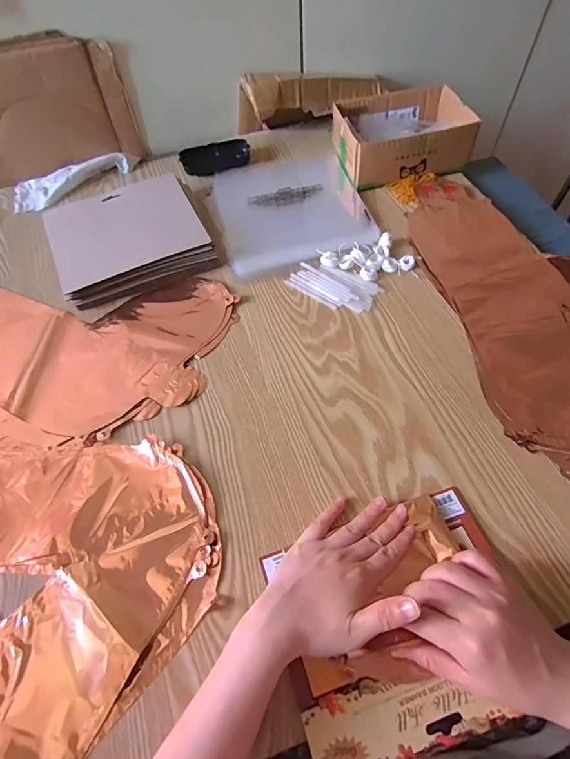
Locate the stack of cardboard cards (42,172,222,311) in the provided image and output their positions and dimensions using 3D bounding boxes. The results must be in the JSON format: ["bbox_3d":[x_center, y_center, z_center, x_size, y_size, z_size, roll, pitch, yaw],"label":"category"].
[{"bbox_3d":[-0.211,-0.192,0.570,0.198,0.039,0.184,-24,60,-10],"label":"stack of cardboard cards"}]

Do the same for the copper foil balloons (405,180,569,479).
[{"bbox_3d":[0.301,-0.087,0.488,0.211,0.014,0.437,-10,58,-2],"label":"copper foil balloons"}]

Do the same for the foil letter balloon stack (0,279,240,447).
[{"bbox_3d":[-0.296,-0.036,0.504,0.450,0.008,0.223,1,58,5],"label":"foil letter balloon stack"}]

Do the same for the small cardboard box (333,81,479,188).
[{"bbox_3d":[0.174,-0.370,0.635,0.183,0.063,0.141,-11,58,-3],"label":"small cardboard box"}]

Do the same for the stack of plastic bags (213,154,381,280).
[{"bbox_3d":[0.006,-0.263,0.618,0.202,0.012,0.251,-13,58,-4],"label":"stack of plastic bags"}]

